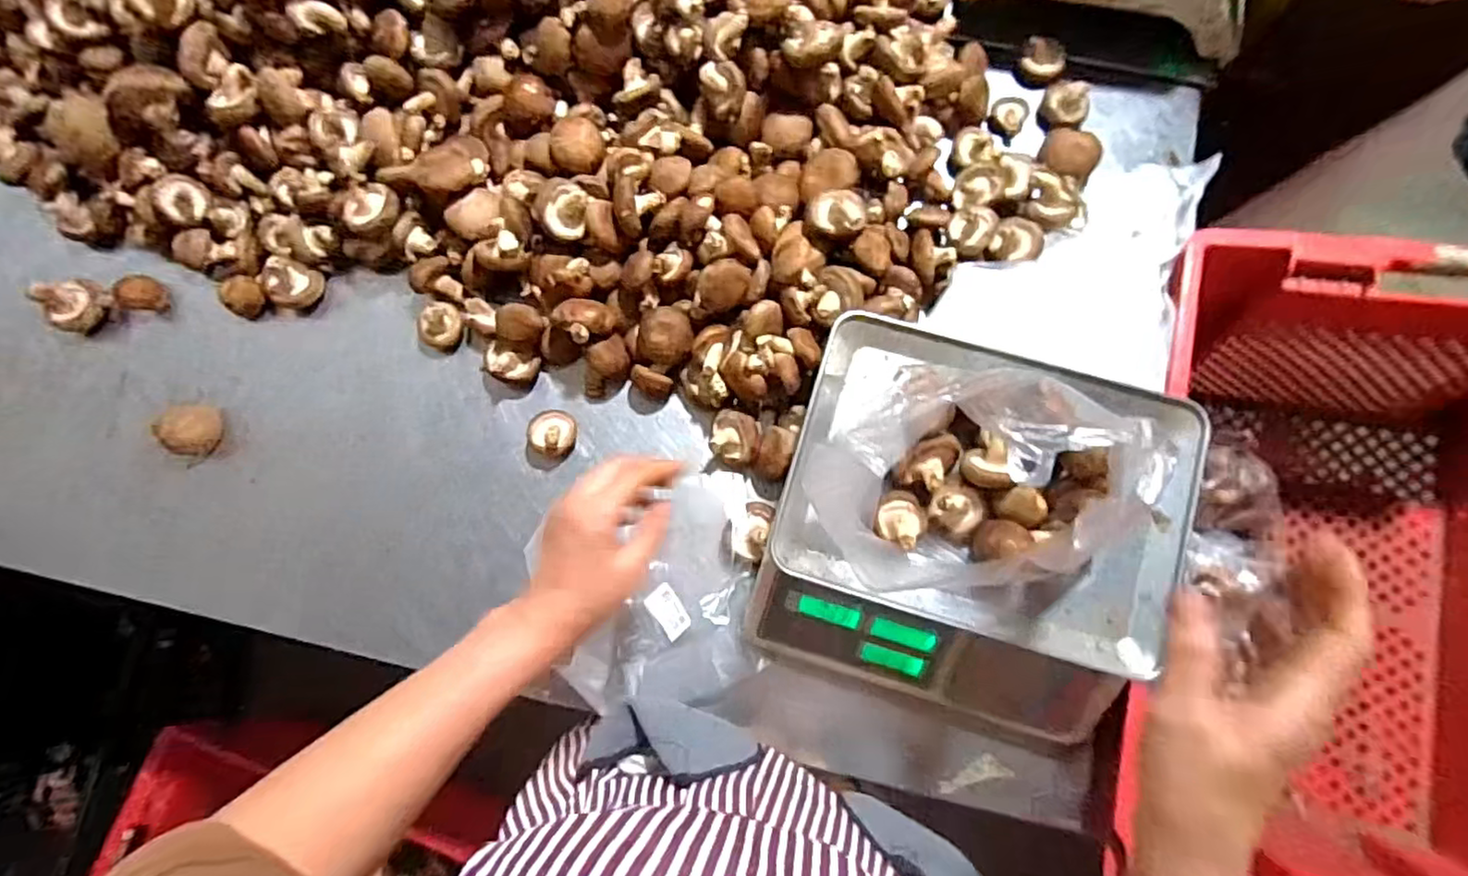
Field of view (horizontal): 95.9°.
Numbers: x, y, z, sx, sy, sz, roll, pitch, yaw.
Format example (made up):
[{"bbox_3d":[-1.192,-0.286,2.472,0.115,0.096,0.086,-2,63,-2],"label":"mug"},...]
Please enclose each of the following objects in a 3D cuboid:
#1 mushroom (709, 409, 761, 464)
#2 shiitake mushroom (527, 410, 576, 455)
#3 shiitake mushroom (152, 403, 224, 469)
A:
[{"bbox_3d":[0.001,0.000,0.660,0.048,0.041,0.049,0,81,2],"label":"mushroom"},{"bbox_3d":[-0.183,-0.006,0.667,0.039,0.033,0.044,22,82,5],"label":"shiitake mushroom"},{"bbox_3d":[-0.553,-0.007,0.669,0.049,0.038,0.062,32,83,6],"label":"shiitake mushroom"}]

